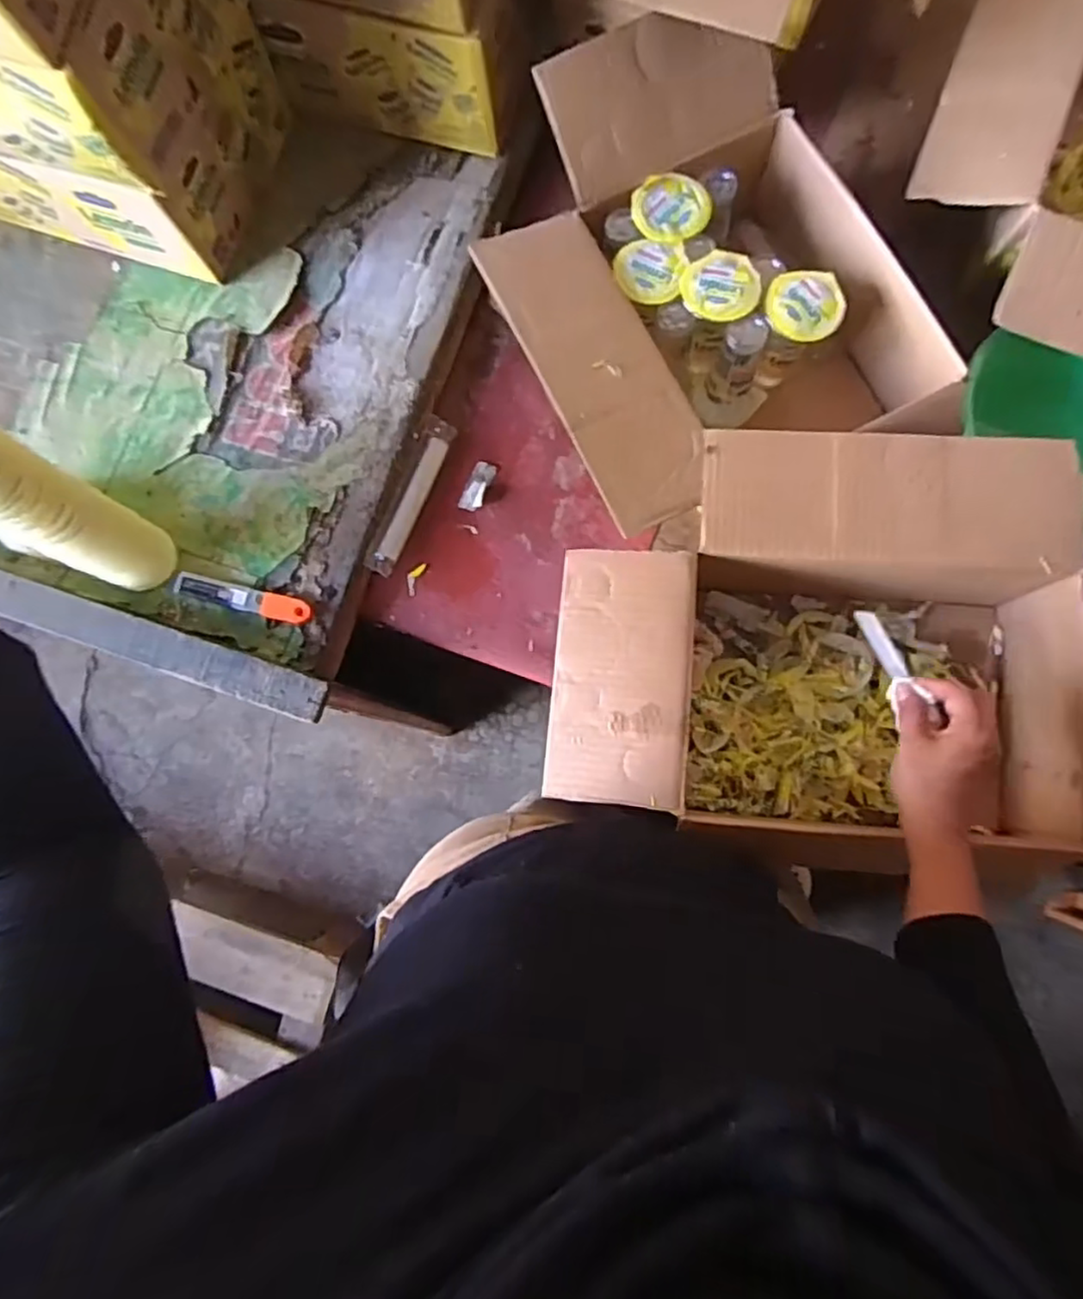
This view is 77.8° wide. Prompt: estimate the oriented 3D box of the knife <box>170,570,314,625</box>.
[{"bbox_3d":[-0.320,-0.055,0.722,0.149,0.016,0.028,15,82,5],"label":"knife"}]

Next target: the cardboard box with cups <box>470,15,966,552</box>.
[{"bbox_3d":[0.153,-0.348,0.695,0.361,0.207,0.431,-24,81,-1],"label":"cardboard box with cups"}]

